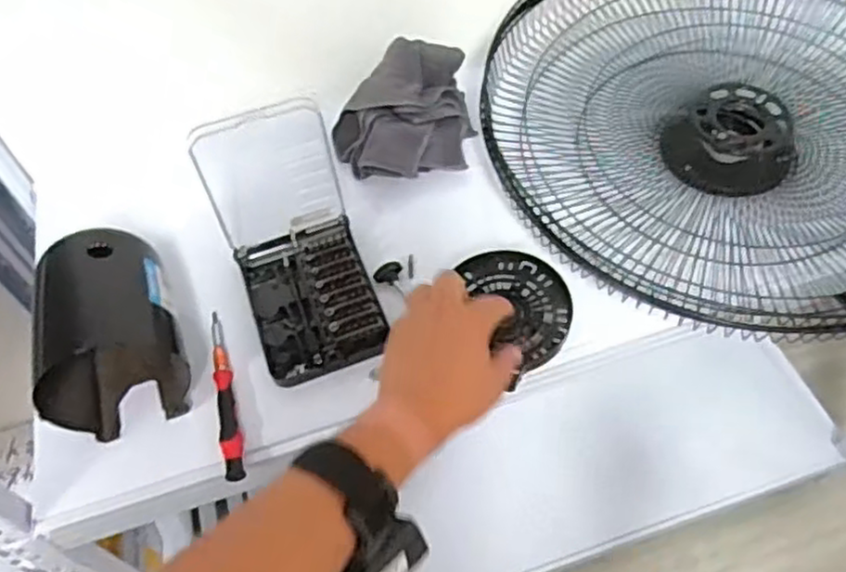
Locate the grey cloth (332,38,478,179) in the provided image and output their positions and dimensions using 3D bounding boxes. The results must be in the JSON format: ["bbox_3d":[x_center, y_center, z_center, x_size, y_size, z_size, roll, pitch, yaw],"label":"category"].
[{"bbox_3d":[-0.026,-0.182,0.740,0.149,0.073,0.129,-7,55,0],"label":"grey cloth"}]

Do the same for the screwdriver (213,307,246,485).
[{"bbox_3d":[-0.168,0.089,0.598,0.016,0.012,0.163,-16,55,-5],"label":"screwdriver"}]

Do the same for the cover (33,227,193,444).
[{"bbox_3d":[-0.259,0.039,0.595,0.103,0.115,0.140,-16,55,-6],"label":"cover"}]

